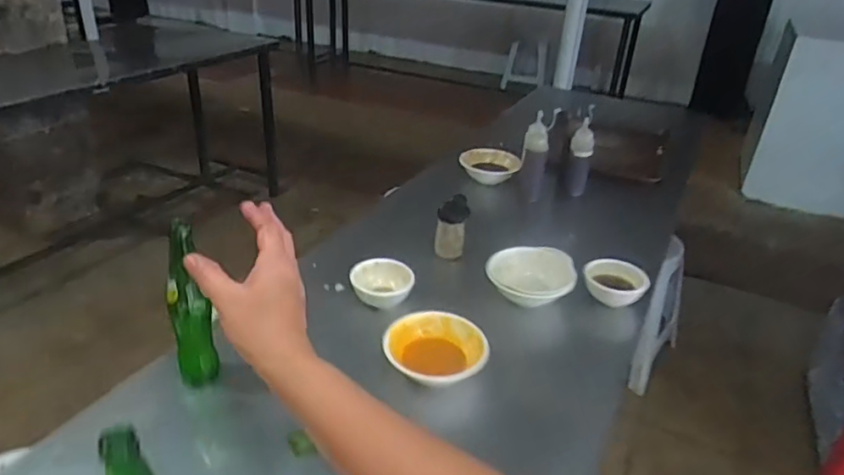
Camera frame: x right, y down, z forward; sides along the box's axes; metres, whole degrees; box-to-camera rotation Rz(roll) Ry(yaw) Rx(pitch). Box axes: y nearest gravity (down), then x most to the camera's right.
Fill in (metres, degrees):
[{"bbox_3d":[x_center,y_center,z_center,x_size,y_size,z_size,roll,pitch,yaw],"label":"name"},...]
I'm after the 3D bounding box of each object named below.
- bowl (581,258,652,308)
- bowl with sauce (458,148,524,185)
[{"bbox_3d":[0.340,0.076,1.037,0.090,0.060,0.102,-18,36,-33],"label":"bowl"},{"bbox_3d":[0.163,-0.188,1.482,0.143,0.055,0.137,4,30,1],"label":"bowl with sauce"}]

